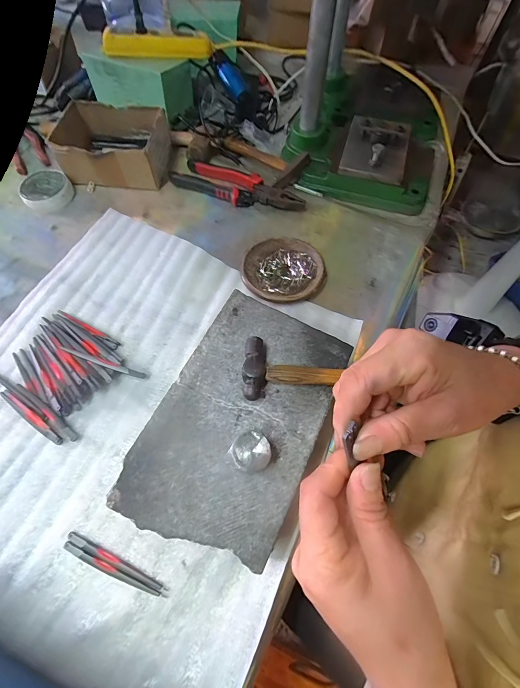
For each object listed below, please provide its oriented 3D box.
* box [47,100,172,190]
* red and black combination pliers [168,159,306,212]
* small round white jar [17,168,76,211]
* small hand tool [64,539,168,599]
[{"bbox_3d":[-0.243,-0.335,0.542,0.165,0.065,0.126,5,63,3],"label":"box"},{"bbox_3d":[-0.035,-0.254,0.525,0.220,0.024,0.055,19,65,10],"label":"red and black combination pliers"},{"bbox_3d":[-0.345,-0.248,0.523,0.076,0.025,0.085,-35,68,-16],"label":"small round white jar"},{"bbox_3d":[-0.137,0.213,0.301,0.108,0.005,0.008,21,65,11],"label":"small hand tool"}]

